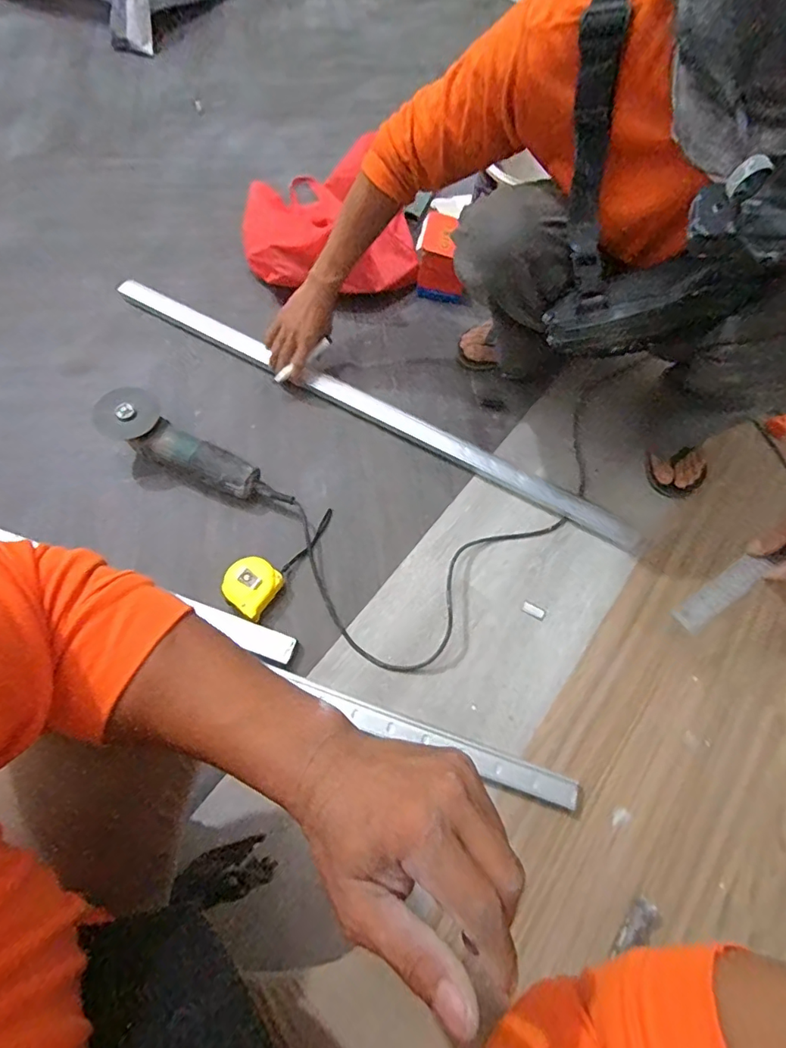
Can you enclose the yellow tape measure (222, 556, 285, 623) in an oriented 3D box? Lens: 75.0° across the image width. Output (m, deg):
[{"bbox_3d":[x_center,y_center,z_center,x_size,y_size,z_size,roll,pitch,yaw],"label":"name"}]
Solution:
[{"bbox_3d":[-0.214,0.094,0.779,0.073,0.043,0.080,33,69,11],"label":"yellow tape measure"}]

